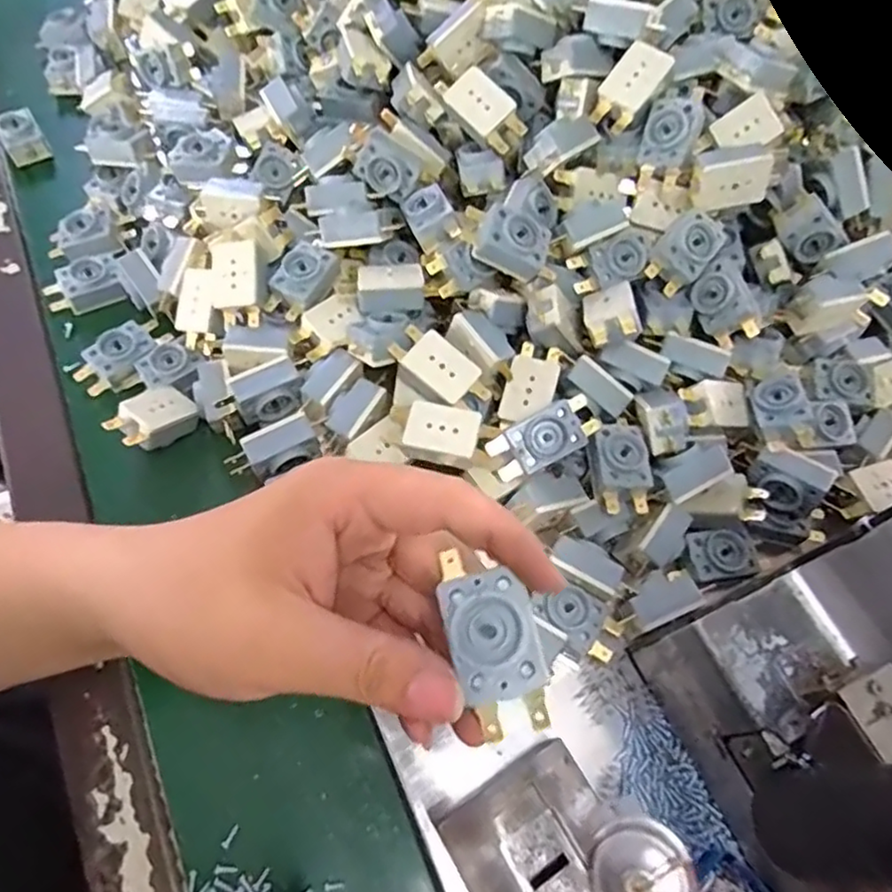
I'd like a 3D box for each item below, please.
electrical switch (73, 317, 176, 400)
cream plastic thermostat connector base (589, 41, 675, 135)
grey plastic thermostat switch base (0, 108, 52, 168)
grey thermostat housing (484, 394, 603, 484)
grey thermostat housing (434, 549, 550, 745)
[{"bbox_3d":[-0.200,-0.056,0.396,0.057,0.022,0.027,-40,72,-21],"label":"electrical switch"},{"bbox_3d":[0.104,-0.203,0.365,0.025,0.017,0.046,38,100,-2],"label":"cream plastic thermostat connector base"},{"bbox_3d":[-0.313,-0.229,0.473,0.027,0.023,0.030,-26,68,-16],"label":"grey plastic thermostat switch base"},{"bbox_3d":[0.049,-0.004,0.330,0.053,0.012,0.026,-29,99,-2],"label":"grey thermostat housing"},{"bbox_3d":[0.014,0.058,0.190,0.025,0.014,0.051,-12,64,-10],"label":"grey thermostat housing"}]

